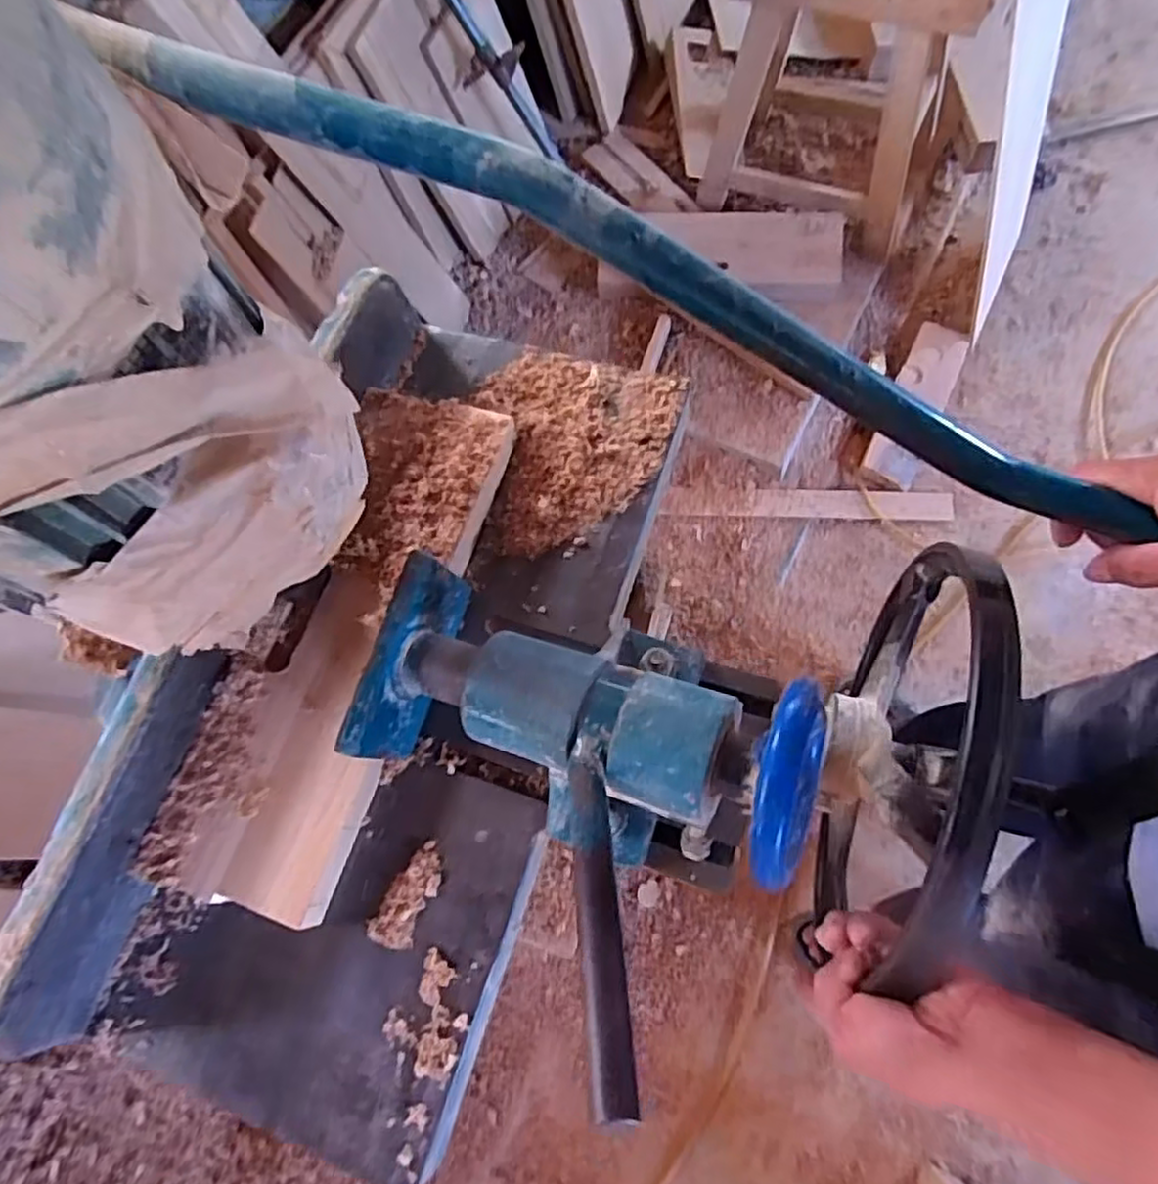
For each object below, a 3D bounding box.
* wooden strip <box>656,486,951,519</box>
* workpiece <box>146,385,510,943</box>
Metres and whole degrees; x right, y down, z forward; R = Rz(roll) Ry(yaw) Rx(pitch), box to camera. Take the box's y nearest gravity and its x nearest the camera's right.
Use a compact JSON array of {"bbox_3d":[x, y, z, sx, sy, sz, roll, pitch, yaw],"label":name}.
[{"bbox_3d":[0.485,-0.192,1.455,0.600,0.018,0.063,1,70,6],"label":"wooden strip"},{"bbox_3d":[-0.151,0.022,0.448,0.112,0.027,0.343,16,73,11],"label":"workpiece"}]

